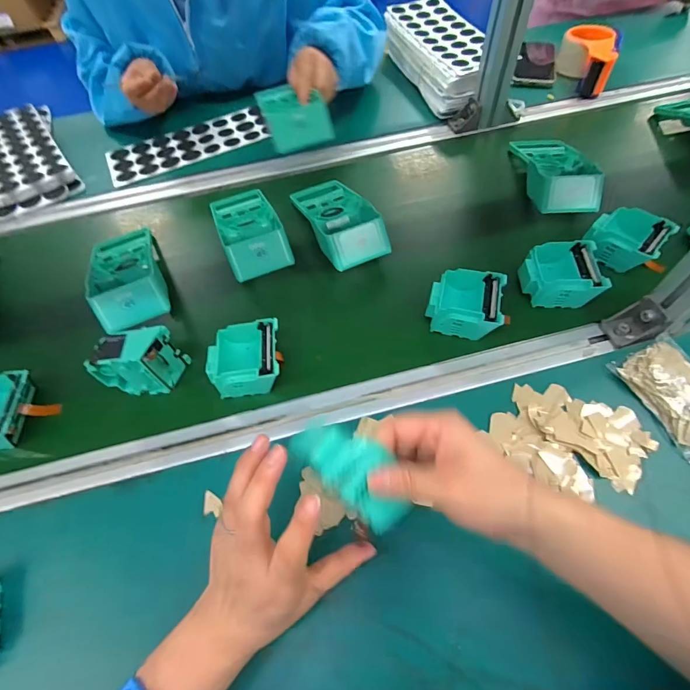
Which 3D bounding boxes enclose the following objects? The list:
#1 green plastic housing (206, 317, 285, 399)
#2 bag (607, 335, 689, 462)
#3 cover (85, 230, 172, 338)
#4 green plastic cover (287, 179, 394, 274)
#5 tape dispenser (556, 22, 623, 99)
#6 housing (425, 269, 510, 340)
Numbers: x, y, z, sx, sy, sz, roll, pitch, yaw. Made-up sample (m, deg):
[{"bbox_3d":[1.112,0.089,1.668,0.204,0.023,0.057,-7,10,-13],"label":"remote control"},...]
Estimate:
[{"bbox_3d":[-0.110,0.017,0.427,0.077,0.040,0.077,-8,60,-1],"label":"green plastic housing"},{"bbox_3d":[0.331,0.049,0.380,0.072,0.018,0.109,-22,61,-9],"label":"bag"},{"bbox_3d":[-0.284,-0.094,0.500,0.086,0.062,0.177,-25,61,-10],"label":"cover"},{"bbox_3d":[-0.013,-0.181,0.533,0.090,0.048,0.193,-21,61,-8],"label":"green plastic cover"},{"bbox_3d":[0.431,-0.511,0.694,0.088,0.068,0.138,18,63,14],"label":"tape dispenser"},{"bbox_3d":[0.141,-0.046,0.453,0.081,0.045,0.075,9,61,9],"label":"housing"}]

